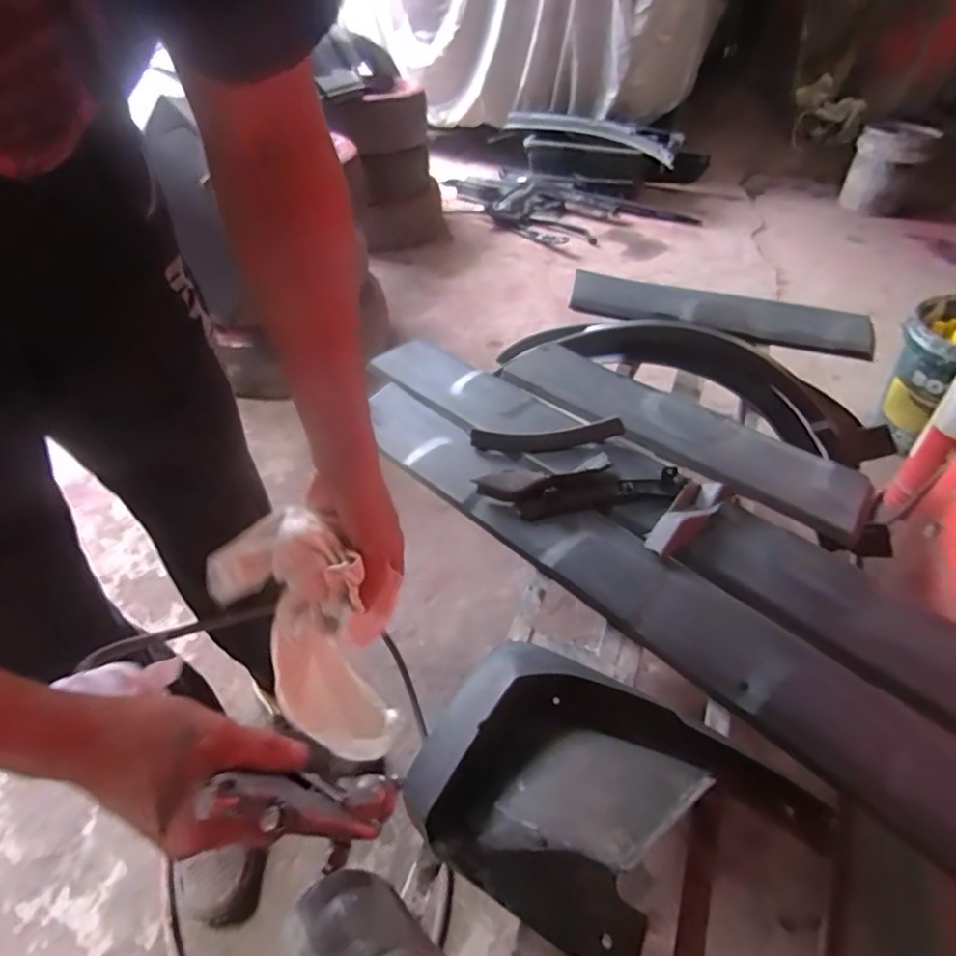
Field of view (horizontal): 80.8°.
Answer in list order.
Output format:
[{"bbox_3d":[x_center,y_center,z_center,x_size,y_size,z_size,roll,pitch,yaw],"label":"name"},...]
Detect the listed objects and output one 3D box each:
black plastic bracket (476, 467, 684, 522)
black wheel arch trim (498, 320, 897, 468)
[{"bbox_3d":[0.147,0.017,0.818,0.292,0.040,0.061,-4,44,-5],"label":"black plastic bracket"},{"bbox_3d":[0.408,-0.181,1.036,0.685,0.127,0.201,19,47,18],"label":"black wheel arch trim"}]

